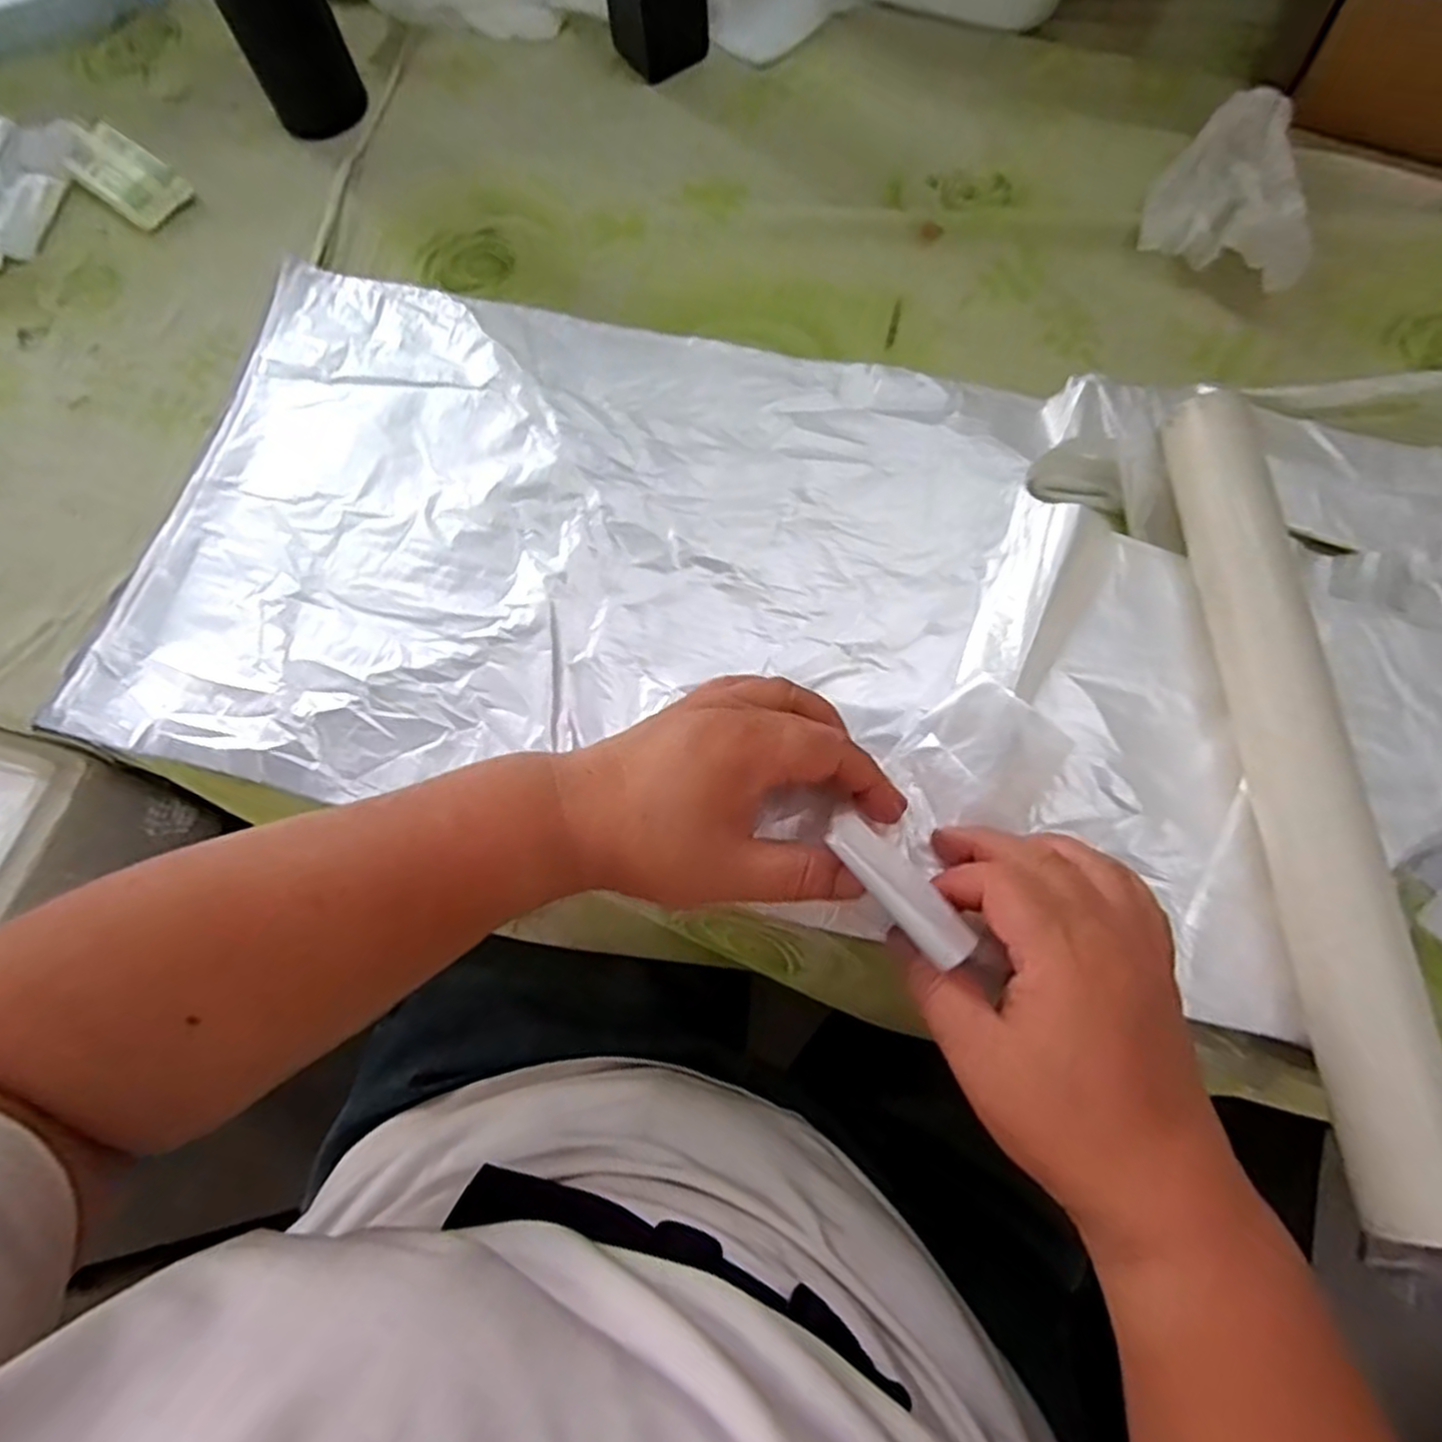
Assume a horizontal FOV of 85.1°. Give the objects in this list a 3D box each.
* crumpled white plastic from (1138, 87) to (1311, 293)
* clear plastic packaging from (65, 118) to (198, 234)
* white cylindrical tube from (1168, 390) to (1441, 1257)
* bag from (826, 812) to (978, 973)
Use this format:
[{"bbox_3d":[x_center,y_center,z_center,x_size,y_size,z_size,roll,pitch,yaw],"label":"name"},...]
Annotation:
[{"bbox_3d":[0.313,-0.319,0.472,0.090,0.028,0.128,26,73,12],"label":"crumpled white plastic"},{"bbox_3d":[-0.412,-0.378,0.544,0.080,0.010,0.047,40,82,0],"label":"clear plastic packaging"},{"bbox_3d":[0.247,0.016,0.341,0.034,0.037,0.356,-1,69,2],"label":"white cylindrical tube"},{"bbox_3d":[0.067,0.063,0.295,0.020,0.009,0.067,-42,84,-12],"label":"bag"}]

